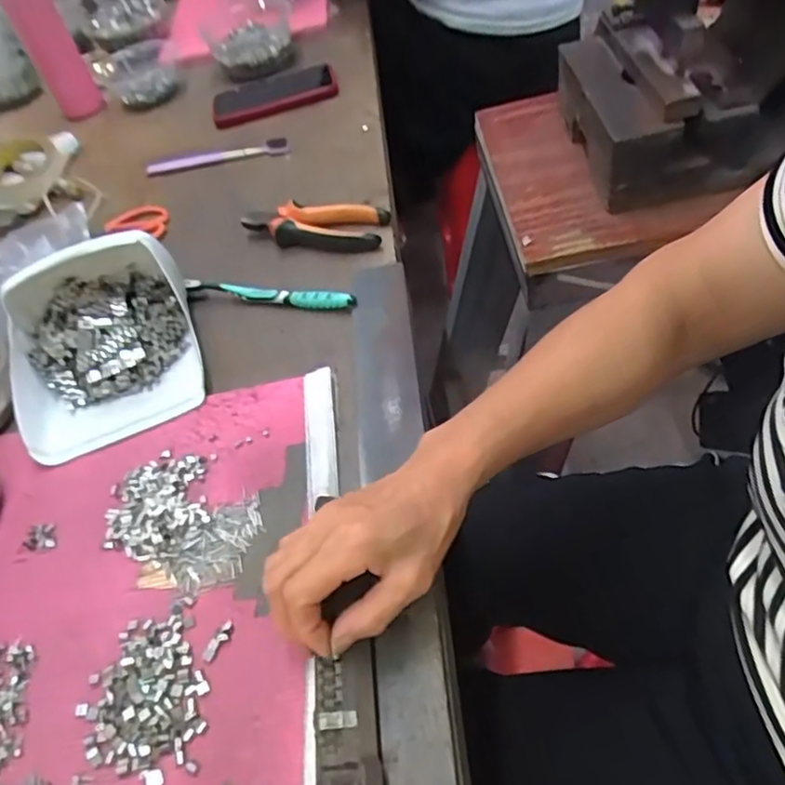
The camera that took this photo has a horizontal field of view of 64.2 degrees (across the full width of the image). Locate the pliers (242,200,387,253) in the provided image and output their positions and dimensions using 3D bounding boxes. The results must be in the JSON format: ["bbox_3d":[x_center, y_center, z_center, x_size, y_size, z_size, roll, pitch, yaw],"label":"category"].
[{"bbox_3d":[-0.077,-0.168,0.634,0.147,0.030,0.056,10,55,21],"label":"pliers"}]

